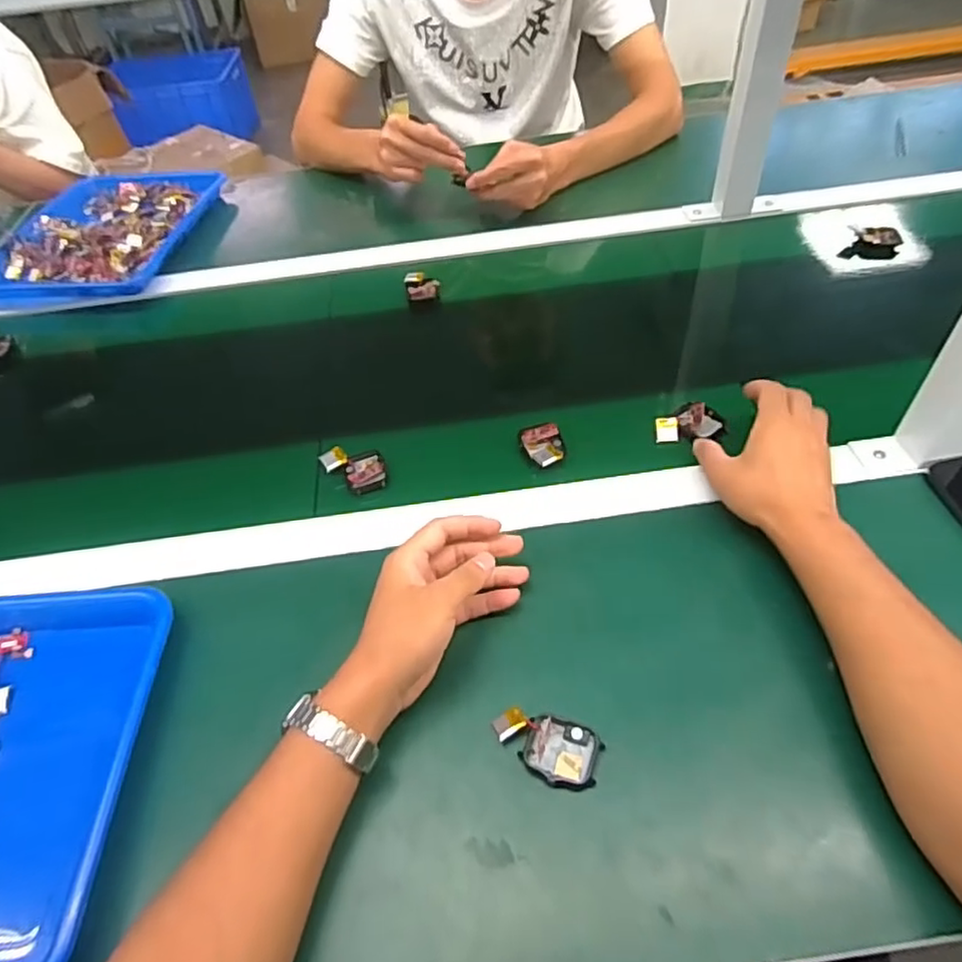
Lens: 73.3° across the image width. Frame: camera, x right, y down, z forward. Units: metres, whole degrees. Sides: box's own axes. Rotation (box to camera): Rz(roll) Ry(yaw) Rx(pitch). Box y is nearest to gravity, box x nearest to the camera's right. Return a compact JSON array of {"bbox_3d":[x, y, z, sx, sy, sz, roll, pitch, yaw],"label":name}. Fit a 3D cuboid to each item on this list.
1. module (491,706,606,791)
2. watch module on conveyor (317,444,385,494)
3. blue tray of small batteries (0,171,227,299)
[{"bbox_3d":[0.041,0.168,0.409,0.067,0.007,0.039,10,52,14],"label":"module"},{"bbox_3d":[-0.112,-0.011,0.578,0.052,0.016,0.050,-20,51,-11],"label":"watch module on conveyor"},{"bbox_3d":[-0.523,-0.354,0.900,0.251,0.030,0.311,0,50,6],"label":"blue tray of small batteries"}]

